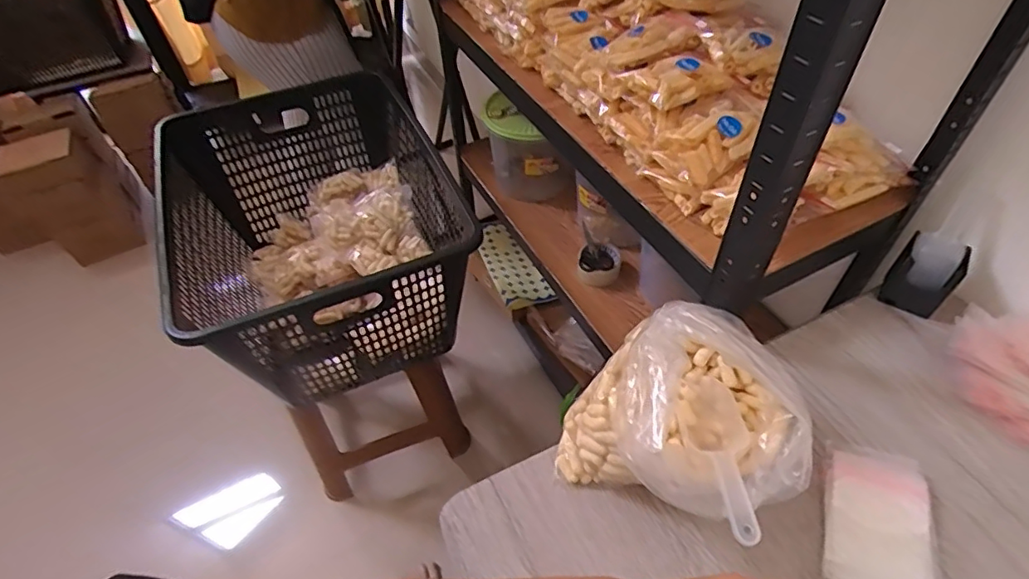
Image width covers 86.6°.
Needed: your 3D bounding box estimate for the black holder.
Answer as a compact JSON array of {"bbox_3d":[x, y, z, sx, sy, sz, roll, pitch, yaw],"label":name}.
[{"bbox_3d":[0.498,-0.015,0.666,0.067,0.073,0.059,30,58,25],"label":"black holder"}]

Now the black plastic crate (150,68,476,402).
[{"bbox_3d":[-0.345,-0.117,1.001,0.437,0.293,0.611,-21,52,-13],"label":"black plastic crate"}]

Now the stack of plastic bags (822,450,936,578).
[{"bbox_3d":[0.346,0.221,0.518,0.089,0.014,0.139,12,52,13],"label":"stack of plastic bags"}]

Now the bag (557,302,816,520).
[{"bbox_3d":[0.153,0.132,0.504,0.201,0.176,0.165,-18,52,-10],"label":"bag"}]

